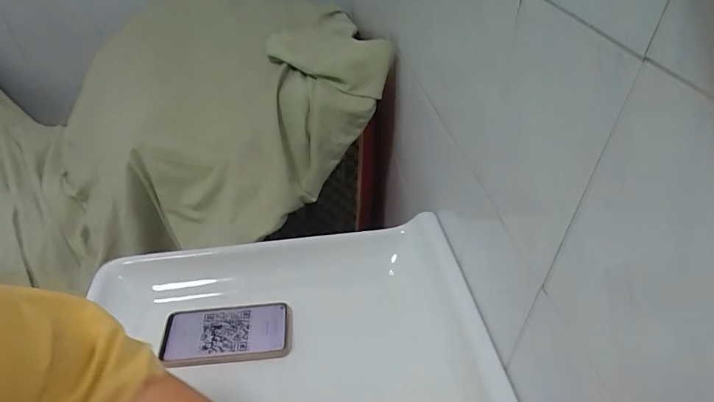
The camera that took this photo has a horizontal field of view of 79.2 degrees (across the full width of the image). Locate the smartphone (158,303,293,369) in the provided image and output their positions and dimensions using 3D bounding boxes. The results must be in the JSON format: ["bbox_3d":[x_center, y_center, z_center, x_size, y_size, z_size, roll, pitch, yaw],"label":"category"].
[{"bbox_3d":[-0.162,0.165,0.542,0.157,0.005,0.074,-5,41,-4],"label":"smartphone"}]

